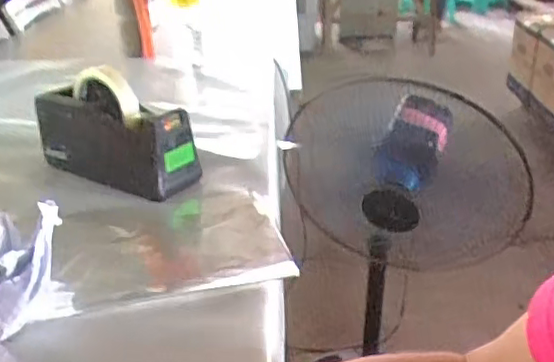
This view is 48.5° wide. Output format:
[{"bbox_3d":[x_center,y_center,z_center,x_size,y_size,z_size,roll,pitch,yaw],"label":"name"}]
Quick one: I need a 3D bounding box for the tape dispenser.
[{"bbox_3d":[-0.194,-0.055,0.733,0.197,0.127,0.061,13,30,26],"label":"tape dispenser"}]

